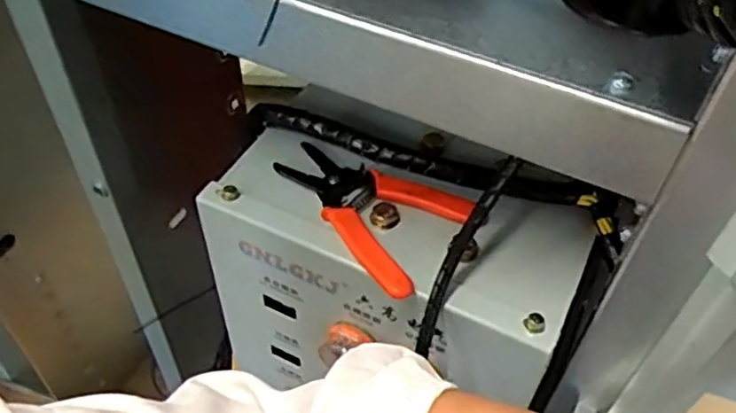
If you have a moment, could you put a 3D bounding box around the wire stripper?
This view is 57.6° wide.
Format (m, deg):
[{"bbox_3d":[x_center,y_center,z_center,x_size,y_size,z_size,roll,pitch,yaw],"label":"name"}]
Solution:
[{"bbox_3d":[-0.006,-0.003,0.481,0.136,0.009,0.098,28,54,20],"label":"wire stripper"}]

